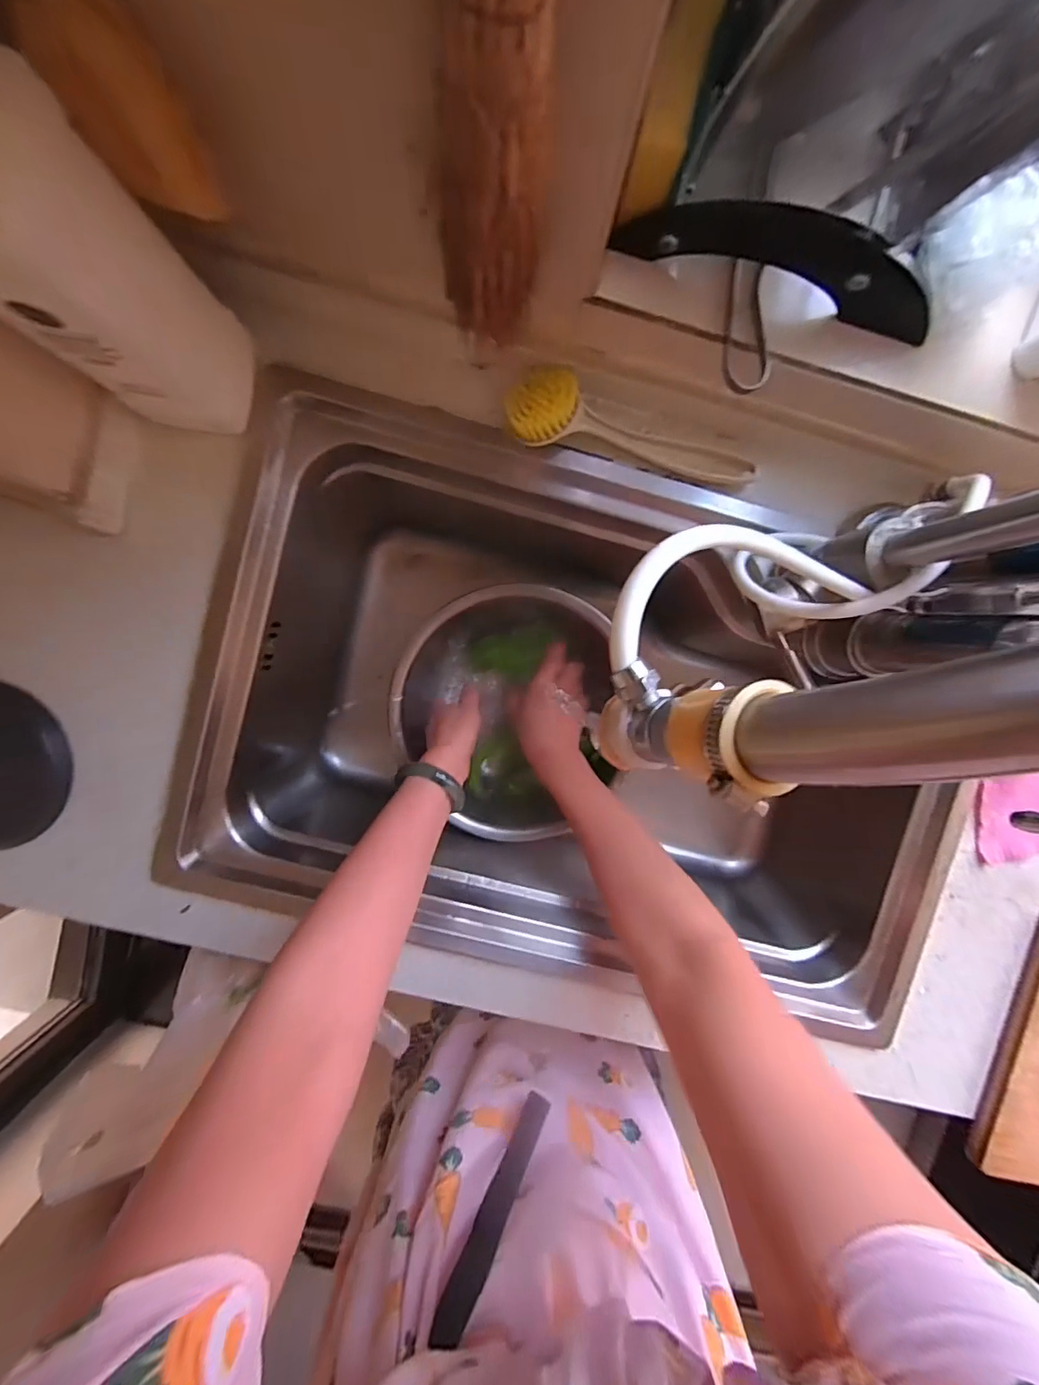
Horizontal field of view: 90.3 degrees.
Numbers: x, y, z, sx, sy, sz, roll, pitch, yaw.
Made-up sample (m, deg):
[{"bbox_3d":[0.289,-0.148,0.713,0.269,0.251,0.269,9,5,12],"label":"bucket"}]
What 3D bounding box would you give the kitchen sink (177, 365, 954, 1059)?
[{"bbox_3d":[0.067,0.009,0.575,0.681,0.272,0.486,13,95,-3],"label":"kitchen sink"}]

